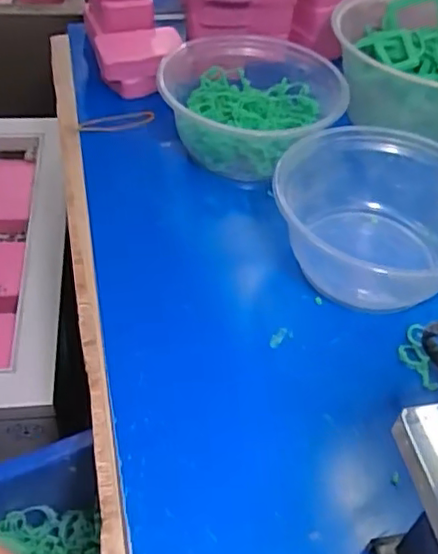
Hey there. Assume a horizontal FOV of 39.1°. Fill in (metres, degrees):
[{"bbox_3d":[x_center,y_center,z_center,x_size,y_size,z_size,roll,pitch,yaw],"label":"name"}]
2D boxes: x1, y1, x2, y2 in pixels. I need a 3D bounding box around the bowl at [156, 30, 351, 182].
[{"bbox_3d":[0.023,-0.128,0.463,0.126,0.057,0.127,2,48,-3],"label":"bowl"}]

